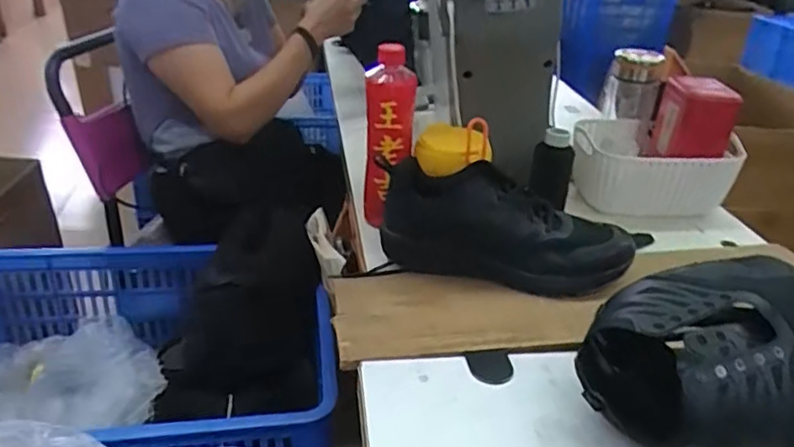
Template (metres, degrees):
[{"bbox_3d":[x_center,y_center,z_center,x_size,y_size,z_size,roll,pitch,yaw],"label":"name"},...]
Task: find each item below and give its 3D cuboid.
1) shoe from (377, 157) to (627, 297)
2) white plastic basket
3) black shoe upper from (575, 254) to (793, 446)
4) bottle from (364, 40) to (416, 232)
[{"bbox_3d":[0.119,0.003,0.703,0.274,0.097,0.103,10,30,12],"label":"shoe"},{"bbox_3d":[0.360,-0.080,0.902,0.198,0.096,0.141,2,30,-3],"label":"white plastic basket"},{"bbox_3d":[0.270,0.112,0.507,0.261,0.113,0.140,0,30,-5],"label":"black shoe upper"},{"bbox_3d":[-0.010,-0.099,0.775,0.060,0.220,0.062,0,30,-6],"label":"bottle"}]

